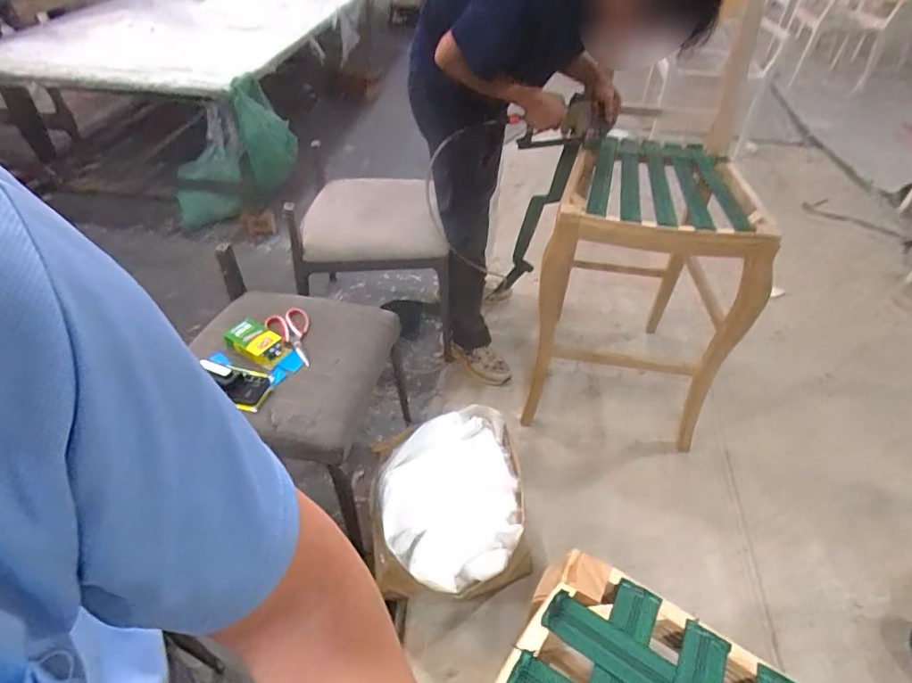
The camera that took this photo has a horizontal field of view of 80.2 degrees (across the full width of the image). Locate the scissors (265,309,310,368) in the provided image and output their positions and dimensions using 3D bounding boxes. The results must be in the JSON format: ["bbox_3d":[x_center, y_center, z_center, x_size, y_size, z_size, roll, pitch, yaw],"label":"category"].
[{"bbox_3d":[-0.385,-0.010,1.292,0.099,0.017,0.169,-21,62,-20],"label":"scissors"}]

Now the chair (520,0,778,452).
[{"bbox_3d":[0.540,-0.161,1.525,0.492,0.713,0.610,18,46,16],"label":"chair"}]

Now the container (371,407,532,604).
[{"bbox_3d":[-0.013,0.423,1.324,0.358,0.274,0.412,-4,44,-6],"label":"container"}]

